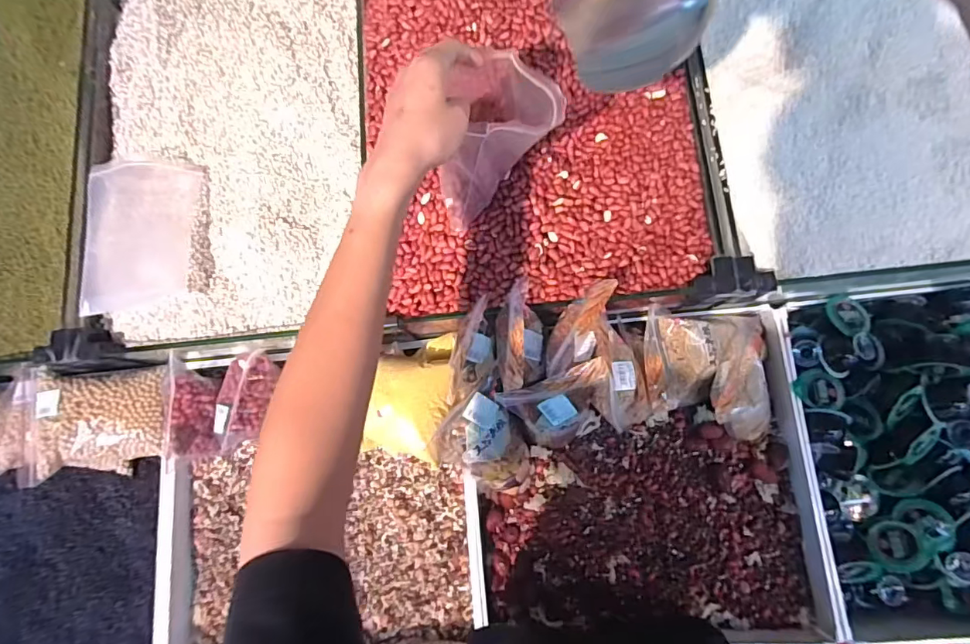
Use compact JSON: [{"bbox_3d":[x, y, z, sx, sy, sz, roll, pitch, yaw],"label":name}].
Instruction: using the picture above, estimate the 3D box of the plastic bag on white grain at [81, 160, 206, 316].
[{"bbox_3d":[-0.450,-0.117,0.648,0.142,0.028,0.197,-4,83,6],"label":"plastic bag on white grain"}]

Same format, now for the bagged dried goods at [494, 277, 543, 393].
[{"bbox_3d":[0.036,0.011,0.549,0.053,0.056,0.121,-6,78,4],"label":"bagged dried goods"}]

